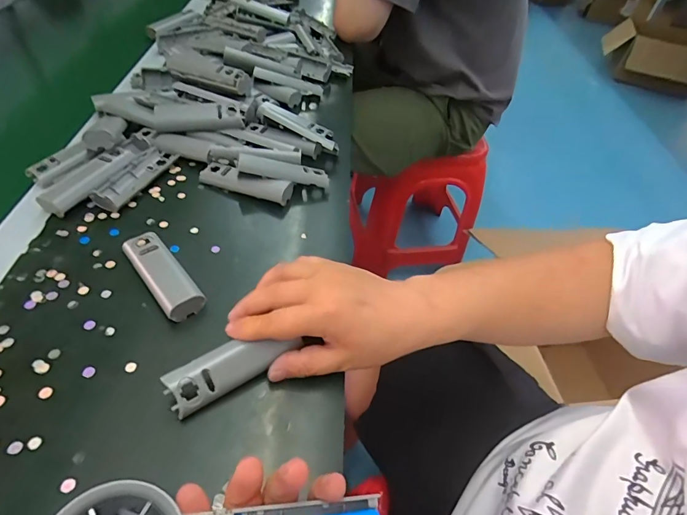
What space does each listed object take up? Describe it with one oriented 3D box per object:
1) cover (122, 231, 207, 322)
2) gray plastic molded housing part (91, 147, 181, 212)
[{"bbox_3d":[-0.164,0.011,0.364,0.034,0.016,0.106,-30,58,-30],"label":"cover"},{"bbox_3d":[-0.228,-0.092,0.448,0.035,0.025,0.108,15,48,6],"label":"gray plastic molded housing part"}]

